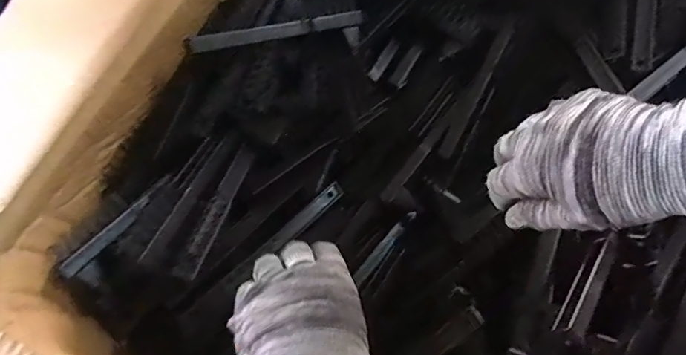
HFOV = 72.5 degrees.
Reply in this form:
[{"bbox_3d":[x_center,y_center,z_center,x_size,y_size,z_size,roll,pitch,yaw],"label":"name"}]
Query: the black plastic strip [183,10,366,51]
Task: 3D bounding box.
[{"bbox_3d":[-0.059,-0.141,0.448,0.177,0.011,0.012,-16,71,-19],"label":"black plastic strip"}]

